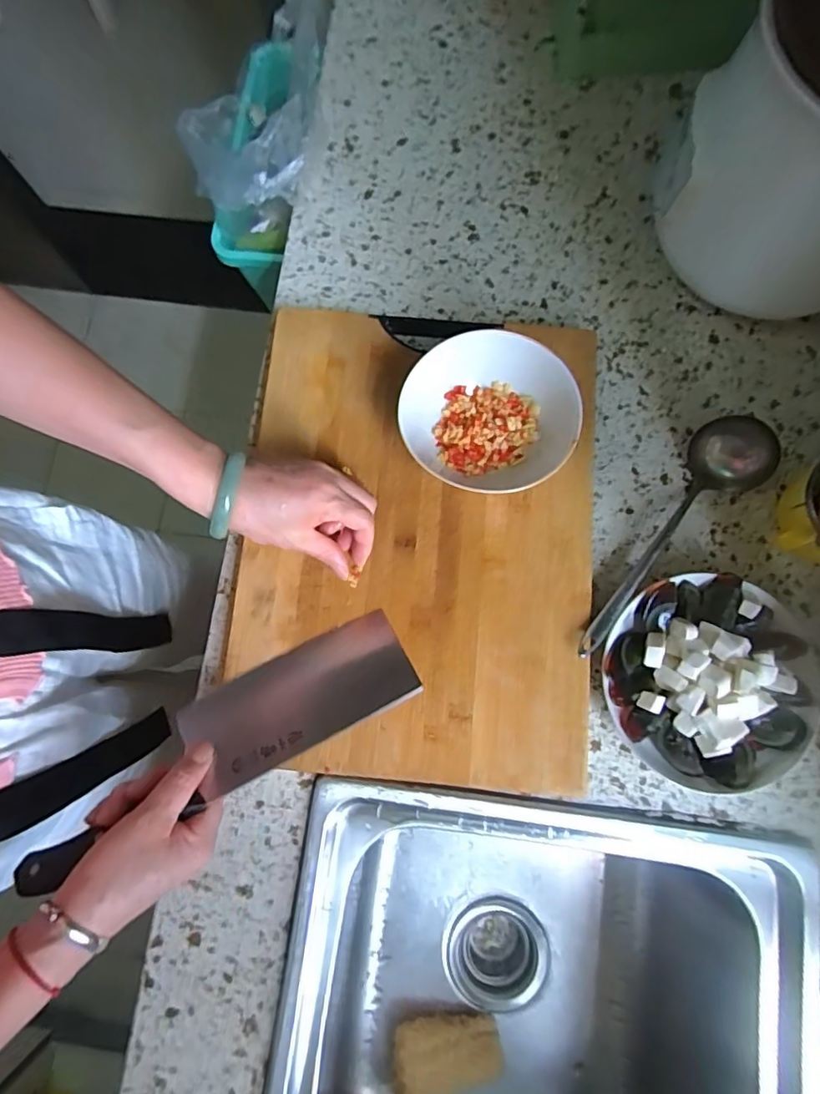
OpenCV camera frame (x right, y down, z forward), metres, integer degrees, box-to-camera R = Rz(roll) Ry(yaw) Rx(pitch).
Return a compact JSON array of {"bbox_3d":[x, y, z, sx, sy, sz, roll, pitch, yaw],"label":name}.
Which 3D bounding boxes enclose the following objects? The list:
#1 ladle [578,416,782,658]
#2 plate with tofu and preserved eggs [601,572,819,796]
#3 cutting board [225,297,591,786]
[{"bbox_3d":[0.204,-0.012,0.451,0.236,0.055,0.065,-42,82,-7],"label":"ladle"},{"bbox_3d":[0.242,0.104,0.427,0.164,0.050,0.160,0,79,0],"label":"plate with tofu and preserved eggs"},{"bbox_3d":[0.005,-0.008,0.462,0.289,0.030,0.392,6,79,2],"label":"cutting board"}]

